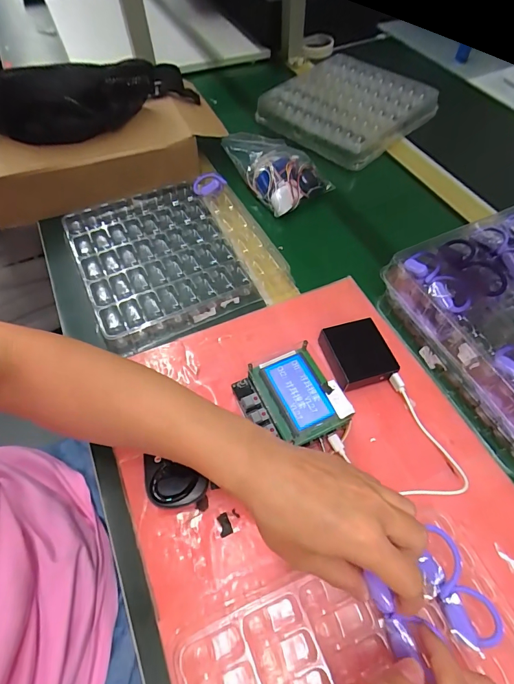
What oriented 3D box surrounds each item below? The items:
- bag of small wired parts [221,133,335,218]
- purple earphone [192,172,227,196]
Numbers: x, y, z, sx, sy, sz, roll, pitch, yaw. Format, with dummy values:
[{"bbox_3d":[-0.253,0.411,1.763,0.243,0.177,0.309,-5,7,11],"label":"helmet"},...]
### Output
[{"bbox_3d":[0.037,-0.296,0.633,0.137,0.055,0.166,-35,63,-19],"label":"bag of small wired parts"},{"bbox_3d":[-0.077,-0.250,0.598,0.055,0.033,0.012,-4,9,23],"label":"purple earphone"}]

